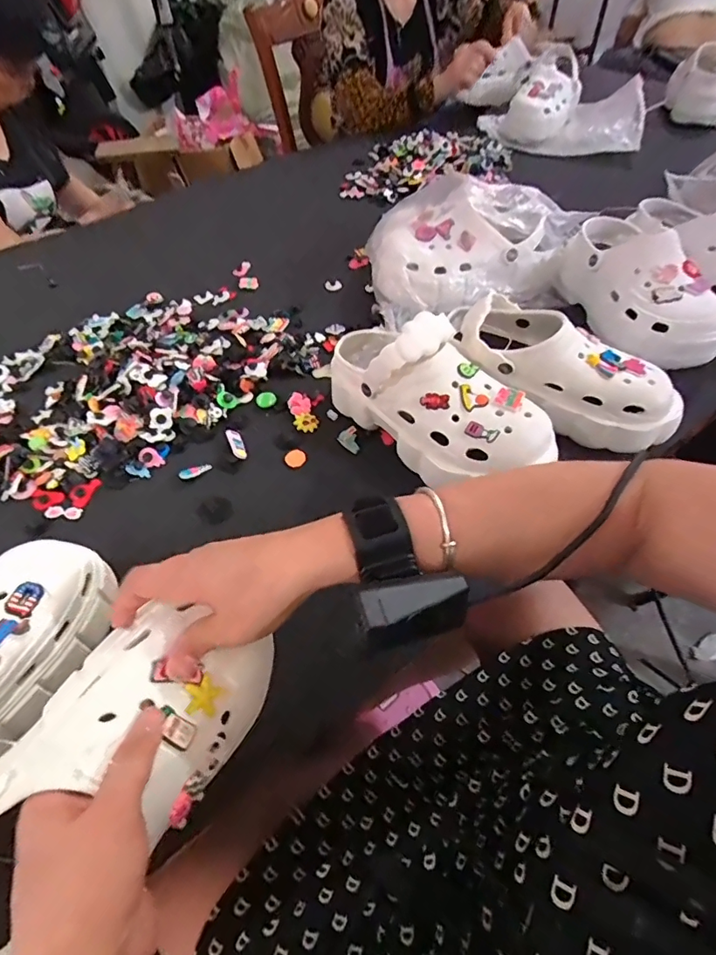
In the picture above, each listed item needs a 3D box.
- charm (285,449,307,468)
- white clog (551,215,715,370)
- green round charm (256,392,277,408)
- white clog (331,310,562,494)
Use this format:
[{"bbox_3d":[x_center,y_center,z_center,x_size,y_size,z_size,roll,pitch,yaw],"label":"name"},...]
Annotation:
[{"bbox_3d":[-0.070,-0.022,0.547,0.022,0.004,0.022,-1,53,2],"label":"charm"},{"bbox_3d":[0.370,-0.236,0.625,0.103,0.103,0.216,-25,56,-16],"label":"white clog"},{"bbox_3d":[-0.113,-0.097,0.603,0.024,0.006,0.023,-1,53,2],"label":"green round charm"},{"bbox_3d":[0.080,-0.088,0.504,0.108,0.127,0.245,-34,59,-21],"label":"white clog"}]

